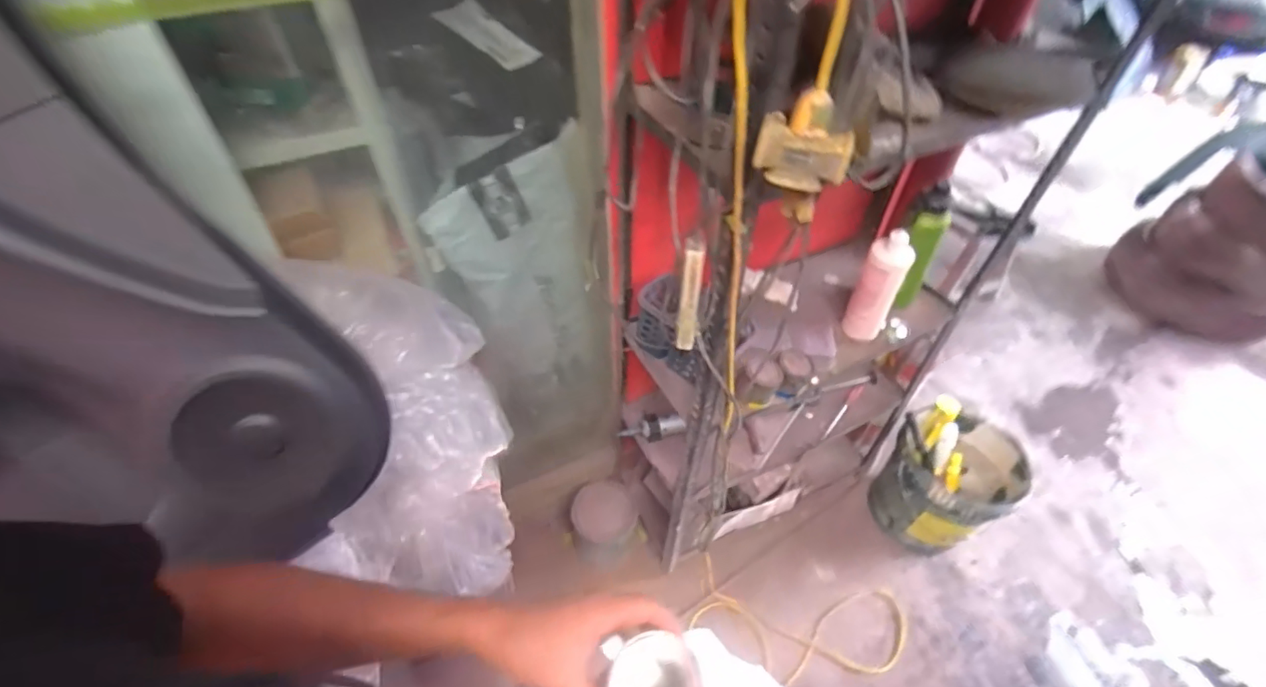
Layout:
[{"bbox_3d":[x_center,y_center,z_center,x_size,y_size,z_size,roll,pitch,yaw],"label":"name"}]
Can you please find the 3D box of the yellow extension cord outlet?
[{"bbox_3d":[0.160,-0.186,0.499,0.083,0.082,0.032,19,52,13],"label":"yellow extension cord outlet"}]

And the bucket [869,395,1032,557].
[{"bbox_3d":[0.840,0.359,1.454,0.327,0.329,0.285,-27,56,-22],"label":"bucket"}]

